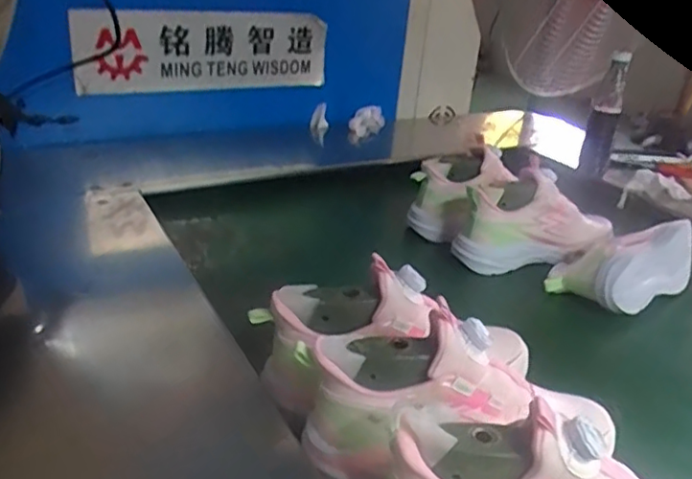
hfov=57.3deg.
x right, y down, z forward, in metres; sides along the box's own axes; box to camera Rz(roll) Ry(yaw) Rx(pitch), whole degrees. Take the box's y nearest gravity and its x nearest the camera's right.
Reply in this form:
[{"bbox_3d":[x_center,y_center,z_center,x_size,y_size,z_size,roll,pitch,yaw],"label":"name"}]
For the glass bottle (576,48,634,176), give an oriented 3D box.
[{"bbox_3d":[0.477,-0.227,1.172,0.054,0.225,0.048,15,28,18],"label":"glass bottle"}]

